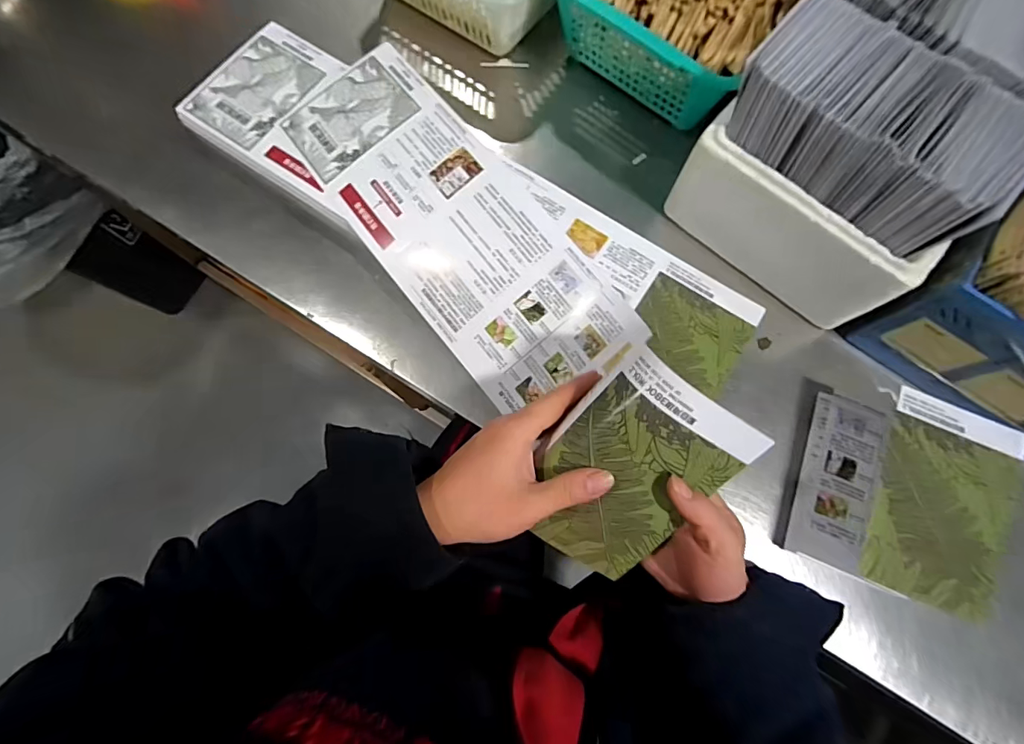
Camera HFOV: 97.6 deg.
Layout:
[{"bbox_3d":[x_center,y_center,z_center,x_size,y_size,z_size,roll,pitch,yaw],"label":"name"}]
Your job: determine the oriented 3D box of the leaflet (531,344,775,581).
[{"bbox_3d":[0.080,0.071,0.318,0.110,0.021,0.162,36,117,-1],"label":"leaflet"}]

